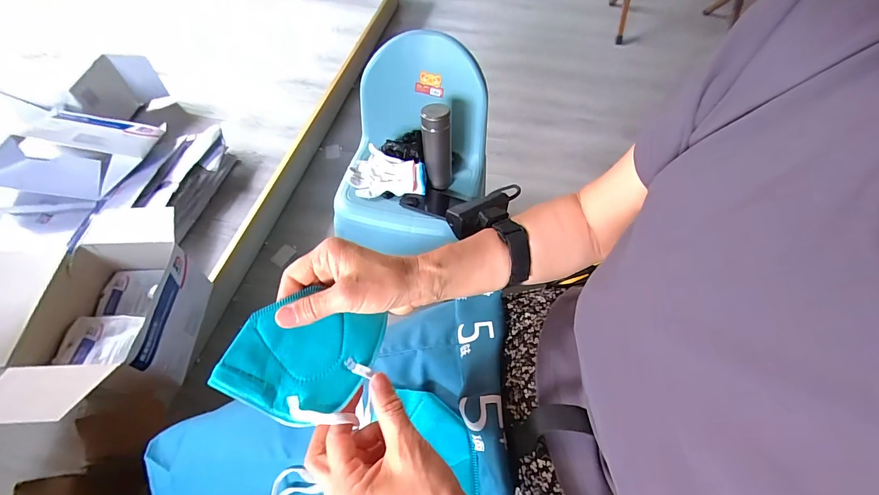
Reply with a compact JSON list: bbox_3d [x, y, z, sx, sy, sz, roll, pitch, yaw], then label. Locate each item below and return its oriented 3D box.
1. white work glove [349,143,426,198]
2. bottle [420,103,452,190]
[{"bbox_3d":[-0.124,-0.182,0.892,0.181,0.069,0.104,-3,56,-4],"label":"white work glove"},{"bbox_3d":[-0.004,-0.224,0.859,0.072,0.191,0.063,6,56,2],"label":"bottle"}]

